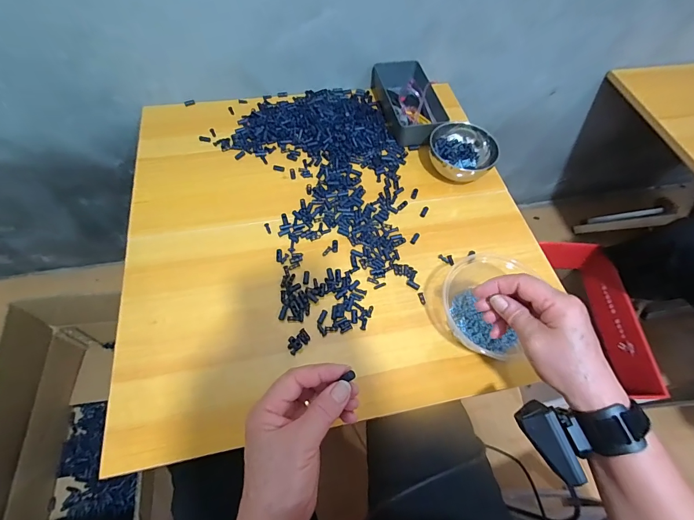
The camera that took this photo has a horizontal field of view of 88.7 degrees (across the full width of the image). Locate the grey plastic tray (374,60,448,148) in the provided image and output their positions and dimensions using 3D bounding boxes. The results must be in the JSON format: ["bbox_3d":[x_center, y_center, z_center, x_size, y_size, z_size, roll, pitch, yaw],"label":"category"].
[{"bbox_3d":[0.112,-0.293,0.653,0.094,0.054,0.187,-8,61,-8],"label":"grey plastic tray"}]

